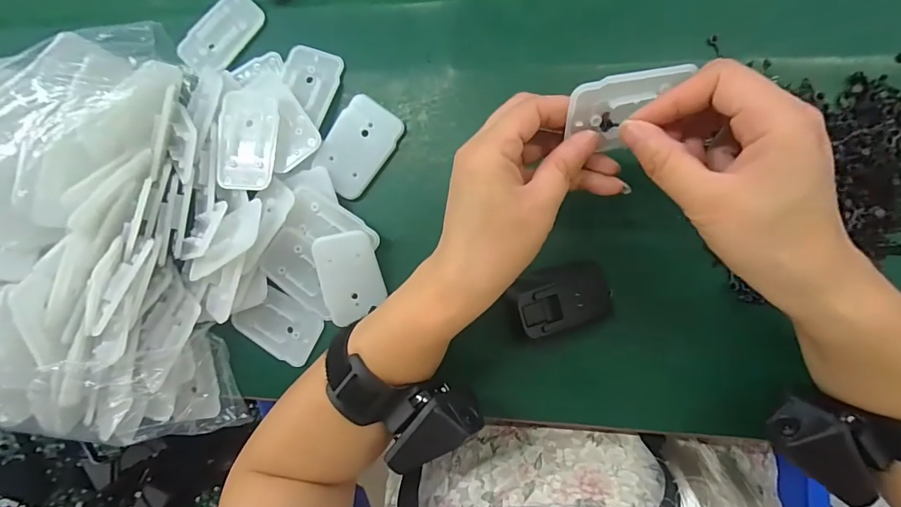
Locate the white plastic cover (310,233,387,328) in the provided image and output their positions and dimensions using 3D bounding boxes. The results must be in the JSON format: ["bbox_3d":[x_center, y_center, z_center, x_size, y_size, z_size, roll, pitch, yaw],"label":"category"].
[{"bbox_3d":[-0.072,0.017,0.317,0.043,0.004,0.065,-14,107,-4],"label":"white plastic cover"}]

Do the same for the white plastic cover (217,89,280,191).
[{"bbox_3d":[-0.142,-0.079,0.310,0.043,0.009,0.068,9,91,7],"label":"white plastic cover"}]

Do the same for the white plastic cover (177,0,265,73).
[{"bbox_3d":[-0.174,-0.168,0.336,0.043,0.007,0.066,32,85,6],"label":"white plastic cover"}]

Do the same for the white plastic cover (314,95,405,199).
[{"bbox_3d":[-0.068,-0.077,0.319,0.043,0.014,0.066,37,94,5],"label":"white plastic cover"}]

